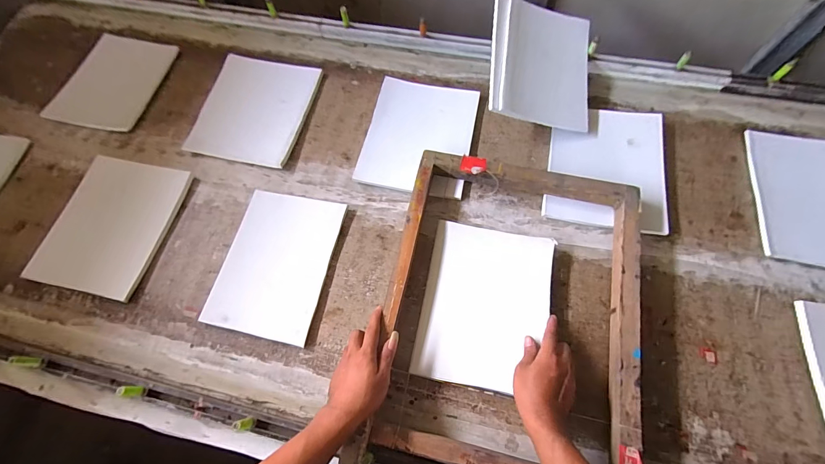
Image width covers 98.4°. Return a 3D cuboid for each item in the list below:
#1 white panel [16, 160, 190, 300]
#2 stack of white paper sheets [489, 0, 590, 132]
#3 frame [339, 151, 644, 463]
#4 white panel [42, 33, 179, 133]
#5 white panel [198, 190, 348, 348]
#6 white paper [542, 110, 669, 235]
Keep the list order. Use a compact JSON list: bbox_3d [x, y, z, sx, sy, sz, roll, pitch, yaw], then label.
[{"bbox_3d":[-0.593,-0.016,0.708,0.221,0.017,0.271,11,70,6],"label":"white panel"},{"bbox_3d":[0.269,-0.358,0.763,0.211,0.044,0.265,6,85,-8],"label":"stack of white paper sheets"},{"bbox_3d":[0.157,0.118,0.581,0.389,0.056,0.517,11,70,6],"label":"frame"},{"bbox_3d":[-0.703,-0.353,0.834,0.206,0.023,0.252,16,78,1],"label":"white panel"},{"bbox_3d":[-0.254,0.053,0.670,0.193,0.013,0.271,11,70,6],"label":"white panel"},{"bbox_3d":[0.389,-0.136,0.721,0.214,0.018,0.266,9,72,13],"label":"white paper"}]

